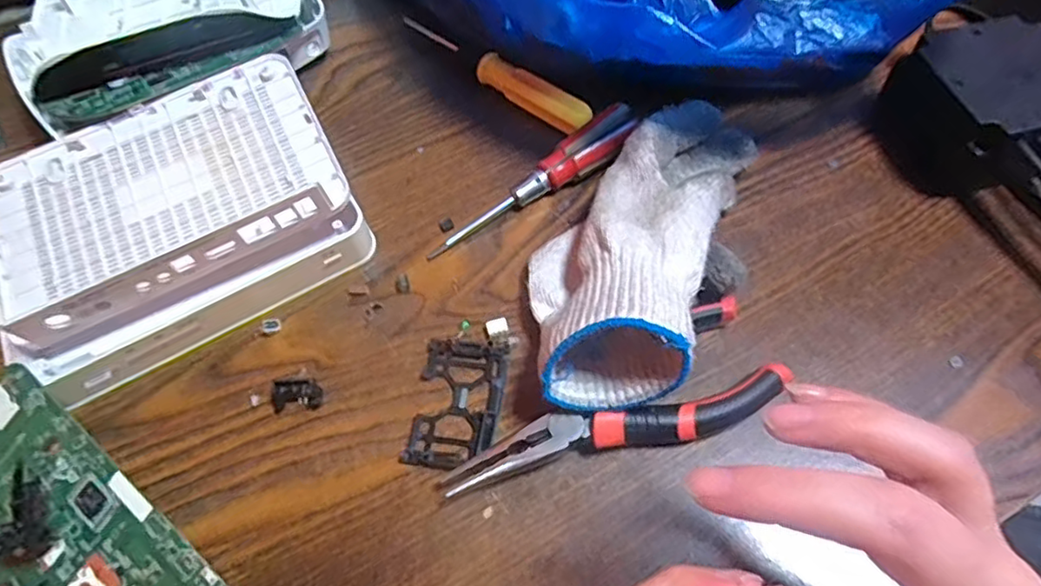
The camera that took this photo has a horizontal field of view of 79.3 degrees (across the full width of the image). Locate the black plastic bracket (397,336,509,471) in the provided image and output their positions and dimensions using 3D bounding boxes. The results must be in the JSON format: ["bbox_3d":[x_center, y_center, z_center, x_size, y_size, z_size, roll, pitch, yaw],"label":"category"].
[{"bbox_3d":[-0.030,0.052,0.299,0.040,0.006,0.063,5,61,5],"label":"black plastic bracket"}]

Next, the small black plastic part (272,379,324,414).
[{"bbox_3d":[-0.108,0.048,0.300,0.024,0.013,0.013,-5,60,-1],"label":"small black plastic part"}]

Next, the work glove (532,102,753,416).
[{"bbox_3d":[0.066,-0.031,0.305,0.087,0.067,0.190,29,66,17],"label":"work glove"}]

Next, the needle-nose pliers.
[{"bbox_3d":[0.047,0.061,0.281,0.155,0.020,0.052,-31,64,-15],"label":"needle-nose pliers"}]

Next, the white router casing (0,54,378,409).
[{"bbox_3d":[-0.183,-0.040,0.337,0.174,0.041,0.142,-26,63,-12],"label":"white router casing"}]

